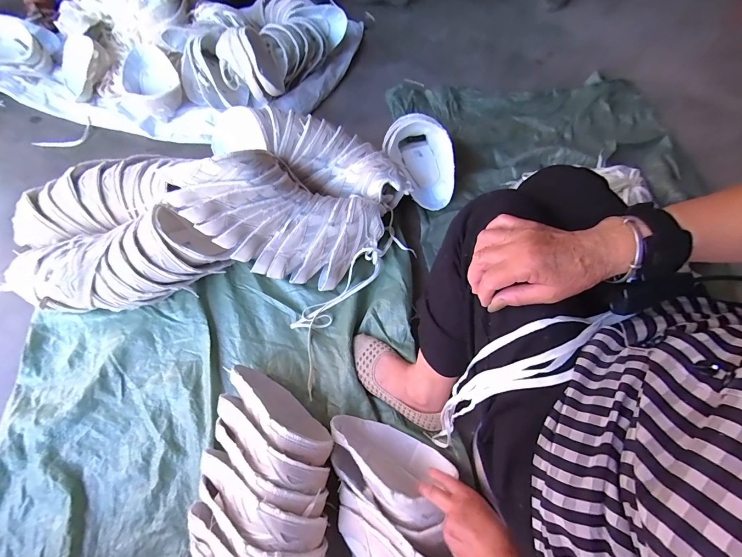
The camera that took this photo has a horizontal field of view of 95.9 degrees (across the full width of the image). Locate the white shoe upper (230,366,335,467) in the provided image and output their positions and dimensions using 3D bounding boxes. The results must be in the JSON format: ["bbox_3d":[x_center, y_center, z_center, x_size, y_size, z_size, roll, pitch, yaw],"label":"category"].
[{"bbox_3d":[-0.167,0.234,0.597,0.239,0.129,0.063,38,69,17],"label":"white shoe upper"}]

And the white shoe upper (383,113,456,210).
[{"bbox_3d":[0.133,-0.320,0.883,0.156,0.098,0.272,-23,66,-11],"label":"white shoe upper"}]

